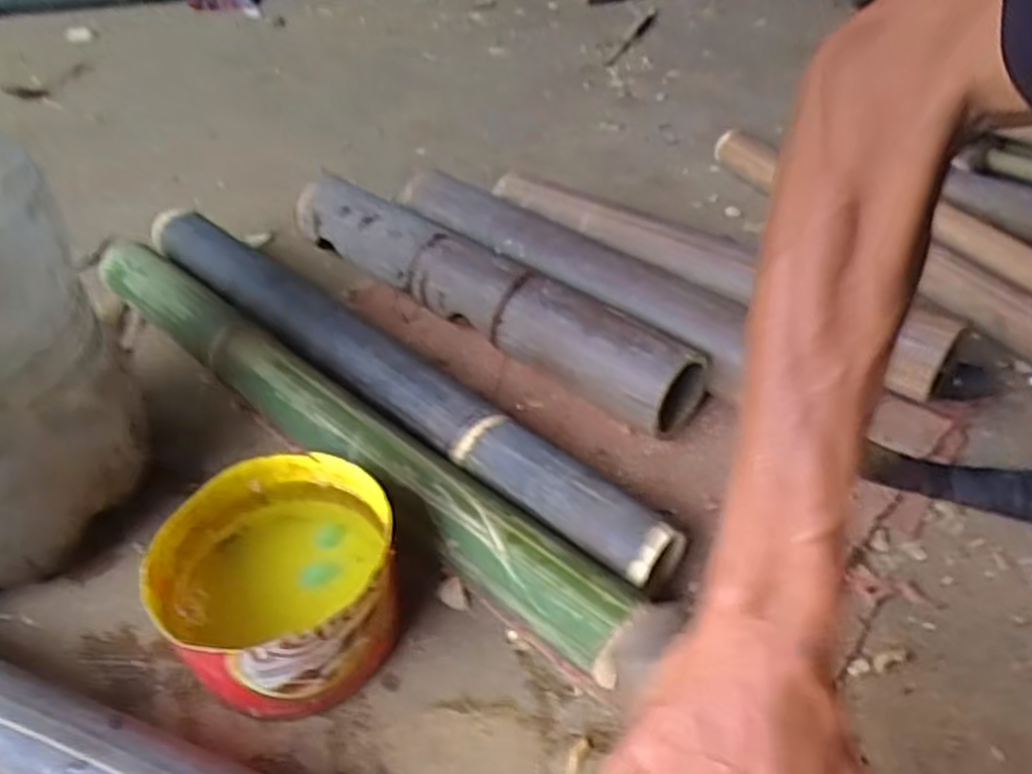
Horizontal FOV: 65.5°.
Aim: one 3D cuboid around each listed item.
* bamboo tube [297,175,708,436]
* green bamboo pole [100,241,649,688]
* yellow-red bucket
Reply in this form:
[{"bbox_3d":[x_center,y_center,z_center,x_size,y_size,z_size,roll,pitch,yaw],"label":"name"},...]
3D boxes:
[{"bbox_3d":[-0.043,-0.103,0.810,0.501,0.068,0.079,31,51,29],"label":"bamboo tube"},{"bbox_3d":[-0.170,0.029,0.692,0.664,0.066,0.065,31,52,29],"label":"green bamboo pole"},{"bbox_3d":[-0.160,0.138,0.556,0.152,0.098,0.147,0,43,0],"label":"yellow-red bucket"}]

